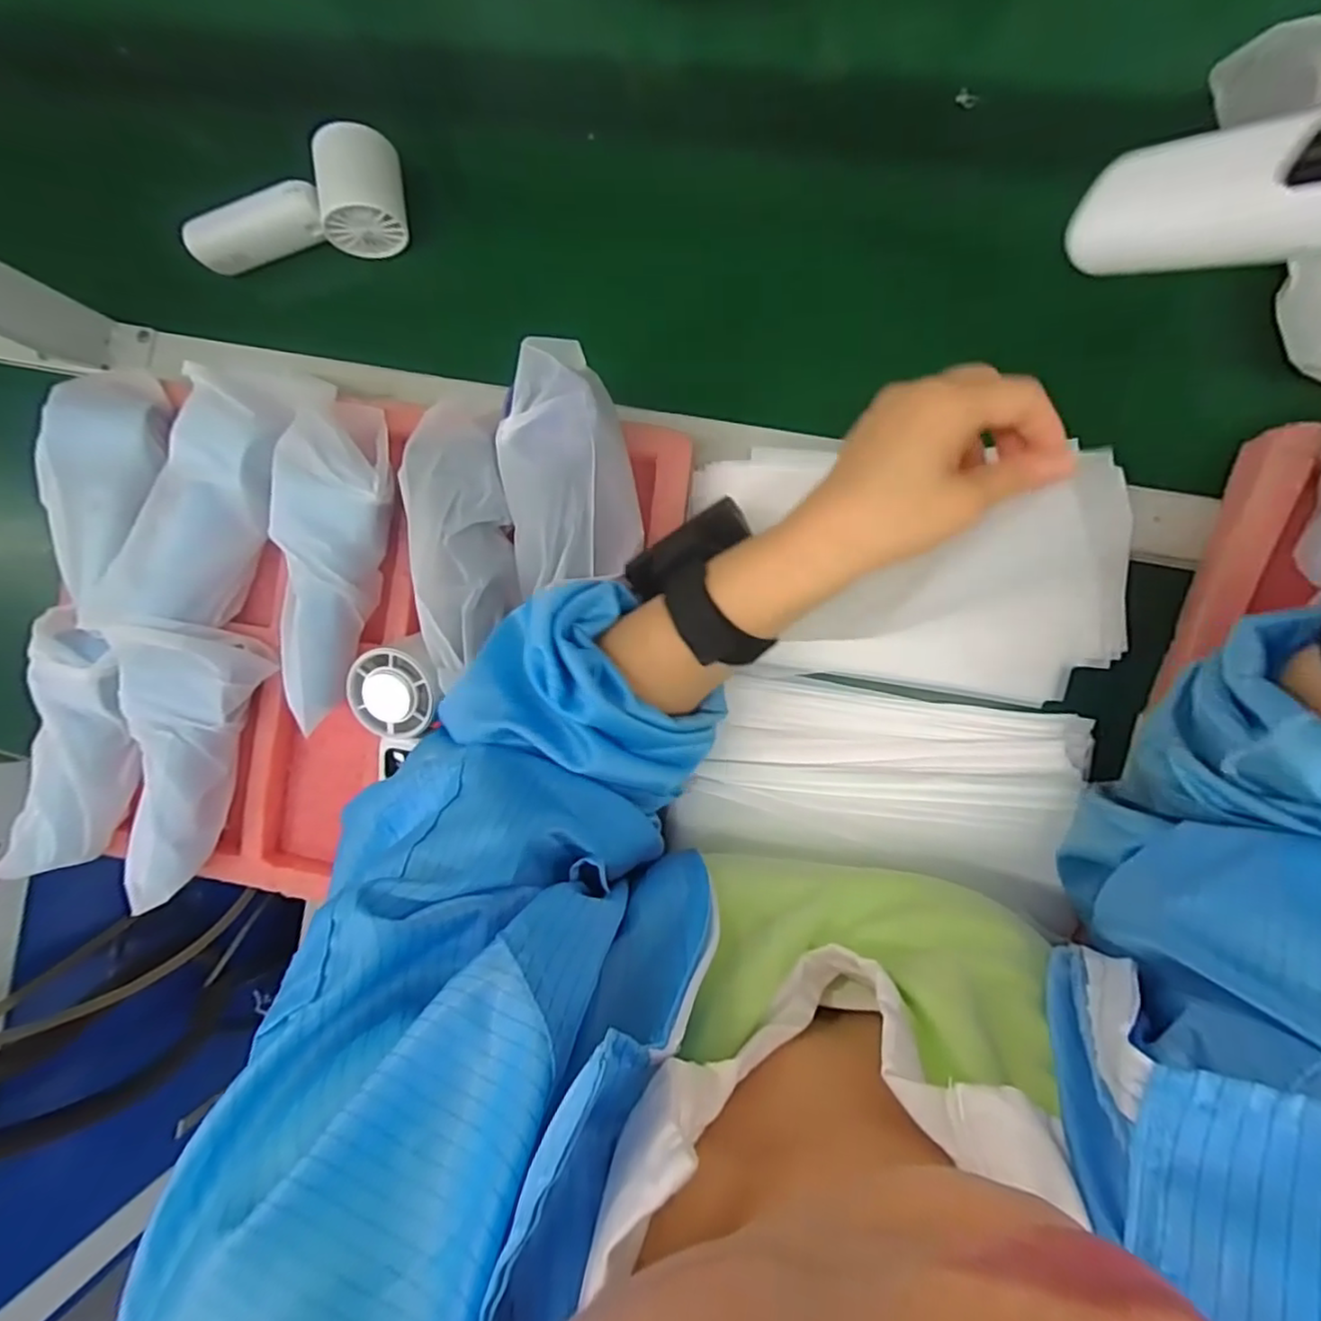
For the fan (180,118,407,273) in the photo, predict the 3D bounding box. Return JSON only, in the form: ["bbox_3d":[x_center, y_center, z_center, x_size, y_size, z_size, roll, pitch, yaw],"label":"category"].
[{"bbox_3d":[-0.249,-0.310,0.459,0.148,0.068,0.054,-4,87,8],"label":"fan"}]

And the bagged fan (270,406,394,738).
[{"bbox_3d":[-0.204,-0.061,0.413,0.058,0.054,0.201,9,89,9],"label":"bagged fan"}]

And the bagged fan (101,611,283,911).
[{"bbox_3d":[-0.301,0.065,0.425,0.071,0.051,0.177,-3,87,8],"label":"bagged fan"}]

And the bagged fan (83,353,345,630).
[{"bbox_3d":[-0.293,-0.103,0.431,0.081,0.048,0.202,27,91,9],"label":"bagged fan"}]

